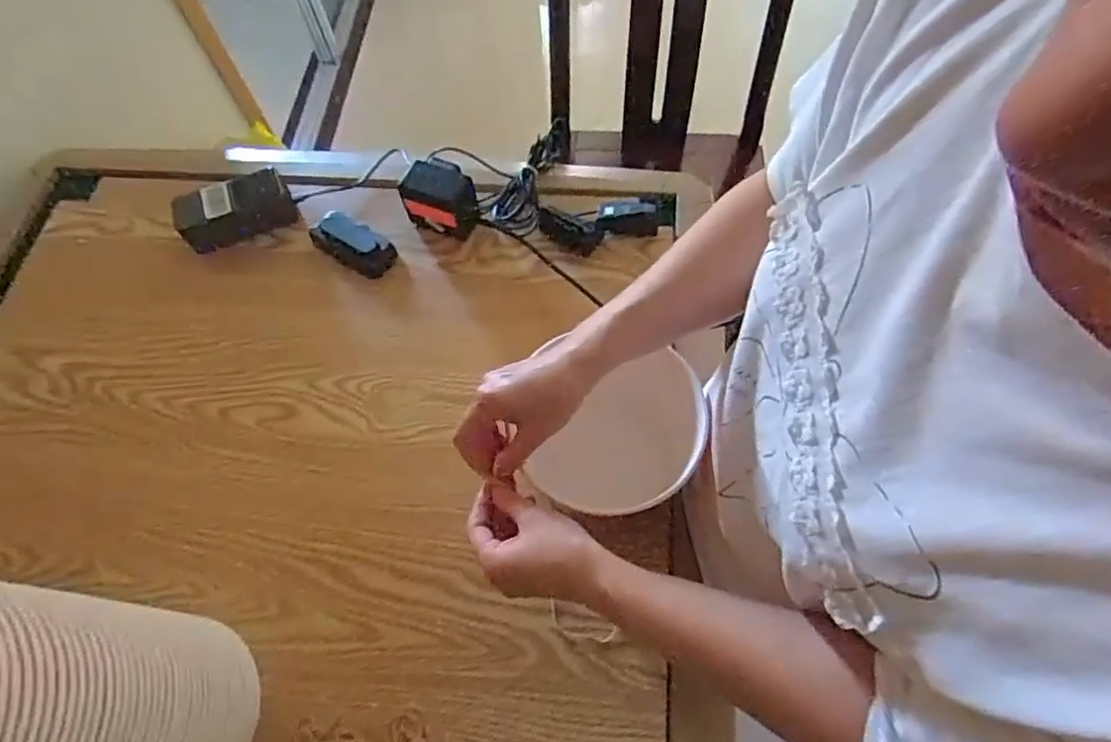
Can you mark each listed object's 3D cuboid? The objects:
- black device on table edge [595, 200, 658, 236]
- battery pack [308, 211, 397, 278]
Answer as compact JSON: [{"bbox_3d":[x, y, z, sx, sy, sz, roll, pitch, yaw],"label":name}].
[{"bbox_3d":[0.085,-0.181,0.738,0.072,0.038,0.029,2,64,3],"label":"black device on table edge"},{"bbox_3d":[-0.240,-0.152,0.751,0.100,0.026,0.053,27,68,14],"label":"battery pack"}]

